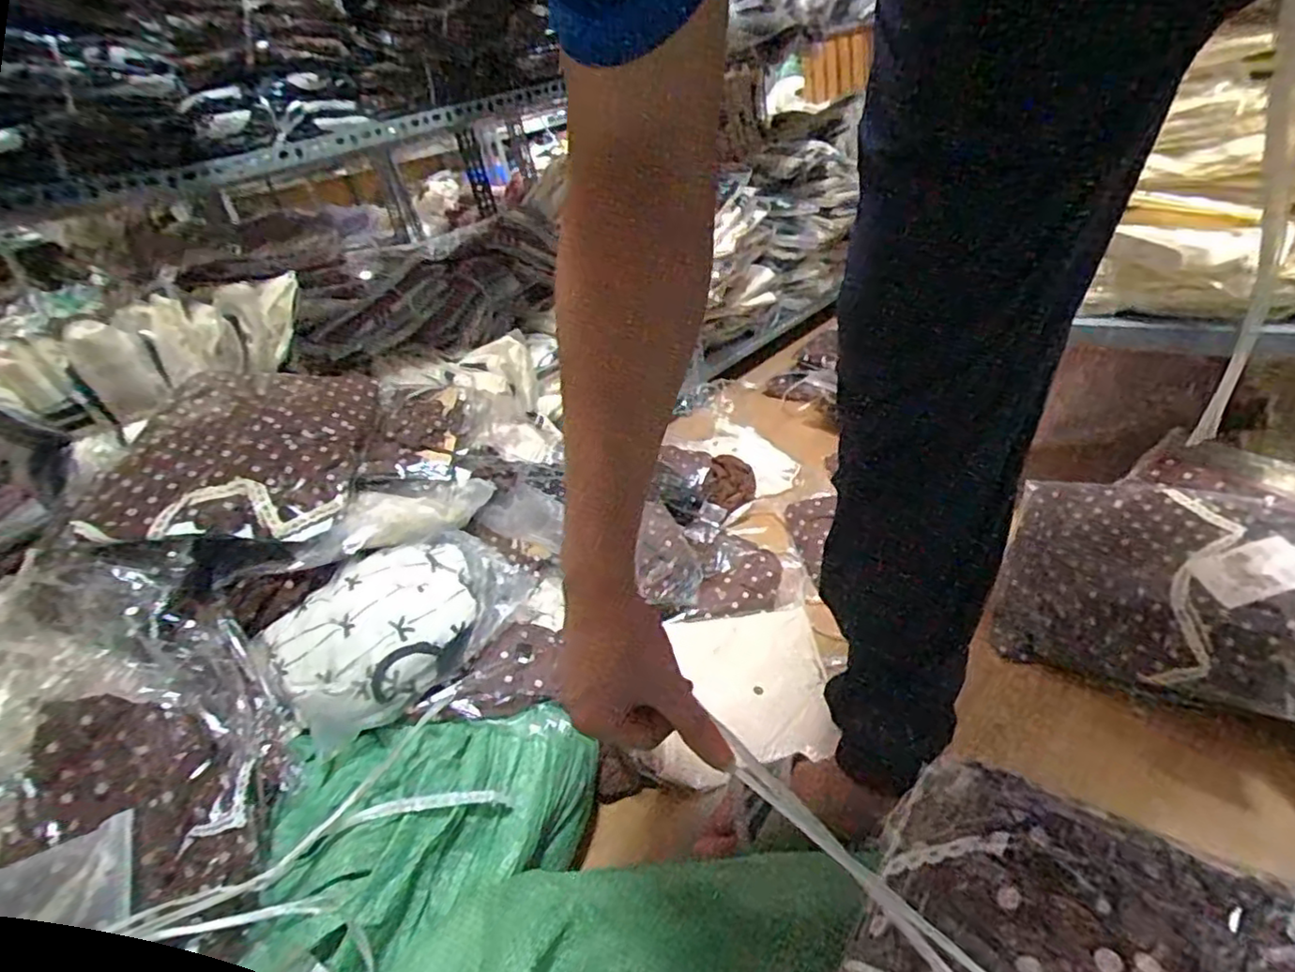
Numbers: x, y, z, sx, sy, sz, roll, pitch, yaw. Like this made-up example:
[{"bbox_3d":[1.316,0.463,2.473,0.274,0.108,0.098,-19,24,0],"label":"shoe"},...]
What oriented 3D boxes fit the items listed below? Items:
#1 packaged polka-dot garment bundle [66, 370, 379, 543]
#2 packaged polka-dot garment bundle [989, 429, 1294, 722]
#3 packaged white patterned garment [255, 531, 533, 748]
[{"bbox_3d":[-0.434,-0.054,0.735,0.302,0.072,0.311,-17,29,-6],"label":"packaged polka-dot garment bundle"},{"bbox_3d":[0.596,0.058,0.728,0.320,0.070,0.317,-44,32,-21],"label":"packaged polka-dot garment bundle"},{"bbox_3d":[-0.239,0.133,0.658,0.234,0.082,0.163,-23,59,-39],"label":"packaged white patterned garment"}]

